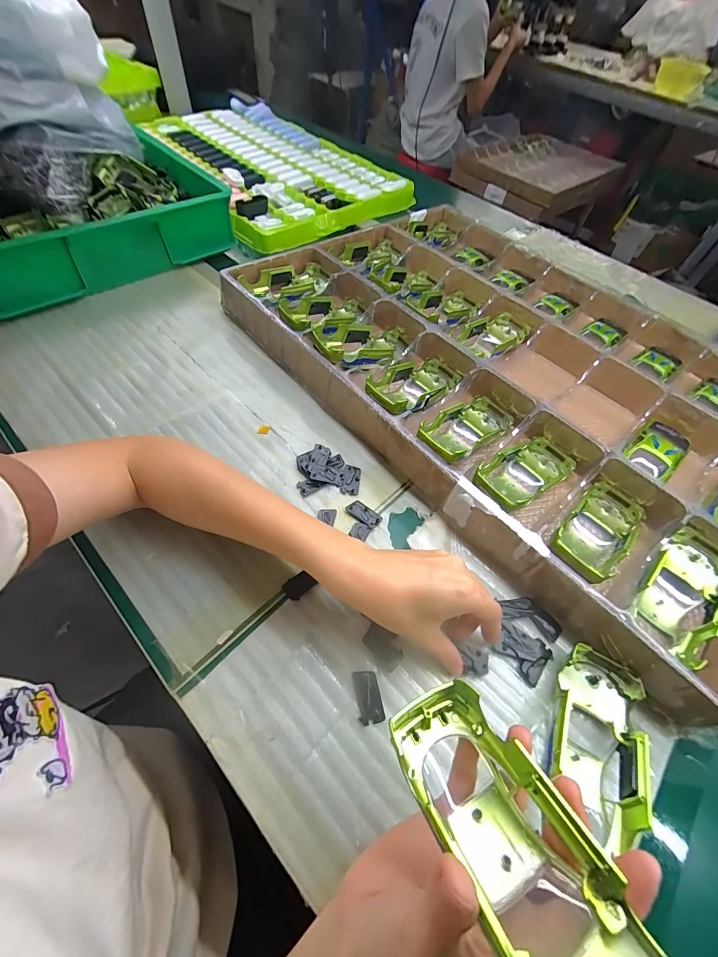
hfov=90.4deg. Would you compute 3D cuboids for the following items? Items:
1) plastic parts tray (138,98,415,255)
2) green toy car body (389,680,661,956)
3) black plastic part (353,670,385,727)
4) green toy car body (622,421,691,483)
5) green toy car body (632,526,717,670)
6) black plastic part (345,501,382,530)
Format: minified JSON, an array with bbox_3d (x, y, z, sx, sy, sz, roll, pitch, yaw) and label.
[{"bbox_3d":[-0.194,-0.692,0.774,0.373,0.043,0.603,-30,66,-23],"label":"plastic parts tray"},{"bbox_3d":[0.068,0.160,0.151,0.051,0.029,0.132,-24,32,-18],"label":"green toy car body"},{"bbox_3d":[0.007,0.159,0.260,0.018,0.004,0.033,-6,58,-8],"label":"black plastic part"},{"bbox_3d":[0.328,-0.033,0.385,0.089,0.022,0.047,-33,65,-22],"label":"green toy car body"},{"bbox_3d":[0.274,0.093,0.303,0.117,0.028,0.056,-38,67,-24],"label":"green toy car body"},{"bbox_3d":[0.005,0.035,0.345,0.034,0.004,0.018,37,63,18],"label":"black plastic part"}]

